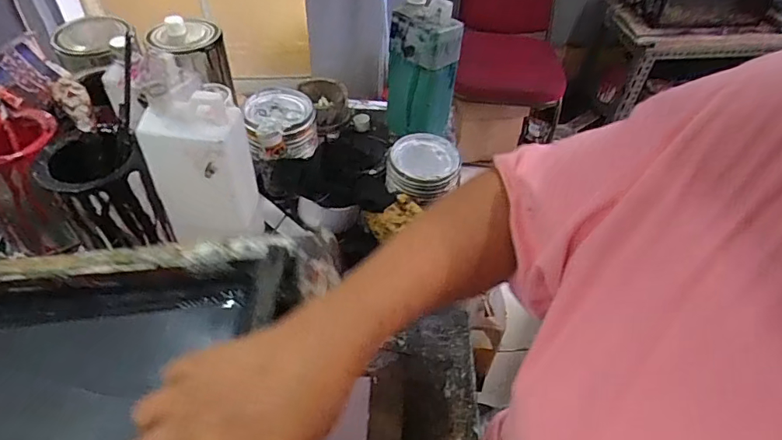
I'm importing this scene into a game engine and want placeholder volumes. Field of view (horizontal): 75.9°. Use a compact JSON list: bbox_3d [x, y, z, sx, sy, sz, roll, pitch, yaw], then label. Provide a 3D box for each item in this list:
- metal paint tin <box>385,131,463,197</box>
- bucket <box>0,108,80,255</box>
[{"bbox_3d":[0.045,-0.078,0.717,0.104,0.041,0.099,2,46,-1],"label":"metal paint tin"},{"bbox_3d":[-0.440,-0.042,0.597,0.111,0.142,0.100,-4,46,-7],"label":"bucket"}]

